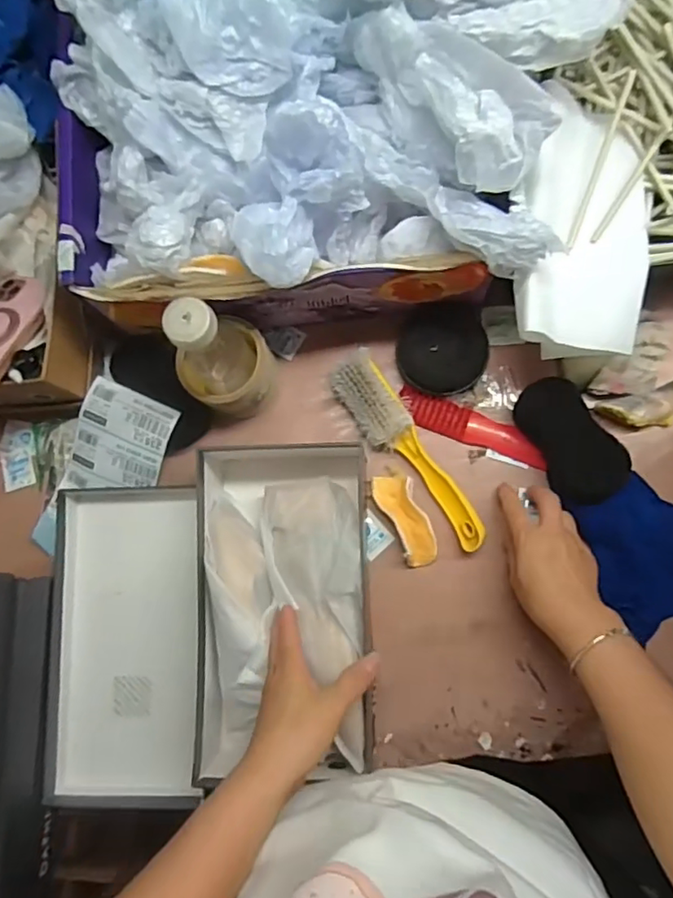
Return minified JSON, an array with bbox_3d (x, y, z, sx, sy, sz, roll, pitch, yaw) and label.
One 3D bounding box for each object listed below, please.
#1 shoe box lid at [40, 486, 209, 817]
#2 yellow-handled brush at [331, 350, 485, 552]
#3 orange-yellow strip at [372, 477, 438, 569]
[{"bbox_3d":[-0.210,0.196,0.582,0.149,0.041,0.316,-3,82,4],"label":"shoe box lid"},{"bbox_3d":[0.075,0.003,0.575,0.052,0.034,0.221,-35,81,-1],"label":"yellow-handled brush"},{"bbox_3d":[0.070,0.071,0.579,0.041,0.017,0.096,-21,81,1],"label":"orange-yellow strip"}]

